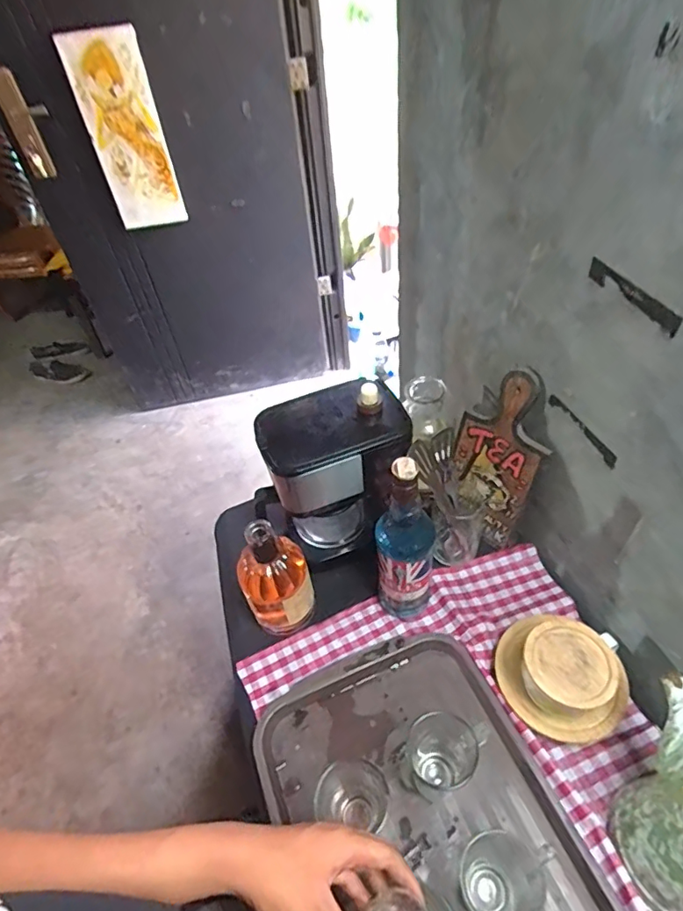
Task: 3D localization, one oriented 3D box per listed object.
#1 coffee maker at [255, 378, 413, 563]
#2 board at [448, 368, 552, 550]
[{"bbox_3d":[-0.012,0.031,0.761,0.189,0.245,0.129,-18,48,-10],"label":"coffee maker"},{"bbox_3d":[0.229,0.003,0.762,0.023,0.271,0.131,-24,49,-40],"label":"board"}]

